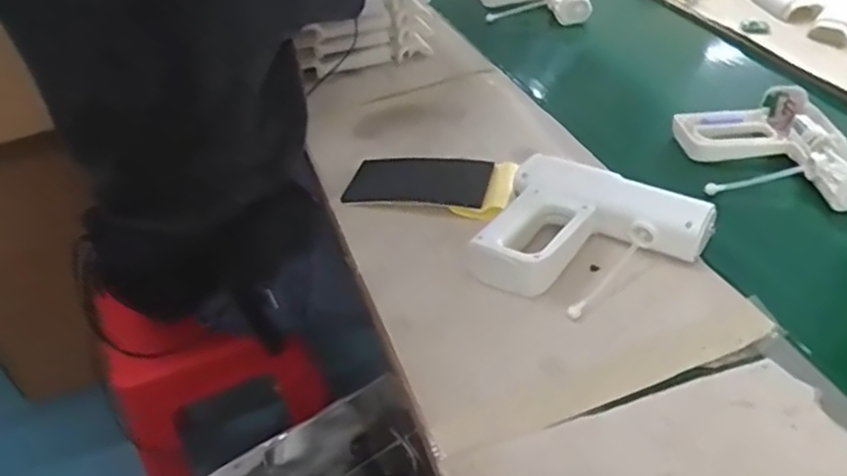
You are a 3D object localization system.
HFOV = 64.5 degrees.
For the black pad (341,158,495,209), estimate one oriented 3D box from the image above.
[{"bbox_3d":[-0.002,-0.073,0.860,0.177,0.013,0.110,6,41,15],"label":"black pad"}]

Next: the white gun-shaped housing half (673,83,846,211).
[{"bbox_3d":[0.438,-0.115,0.855,0.194,0.045,0.225,-4,39,3],"label":"white gun-shaped housing half"}]

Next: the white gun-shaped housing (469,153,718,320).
[{"bbox_3d":[0.178,0.003,0.707,0.214,0.065,0.173,16,44,25],"label":"white gun-shaped housing"}]

